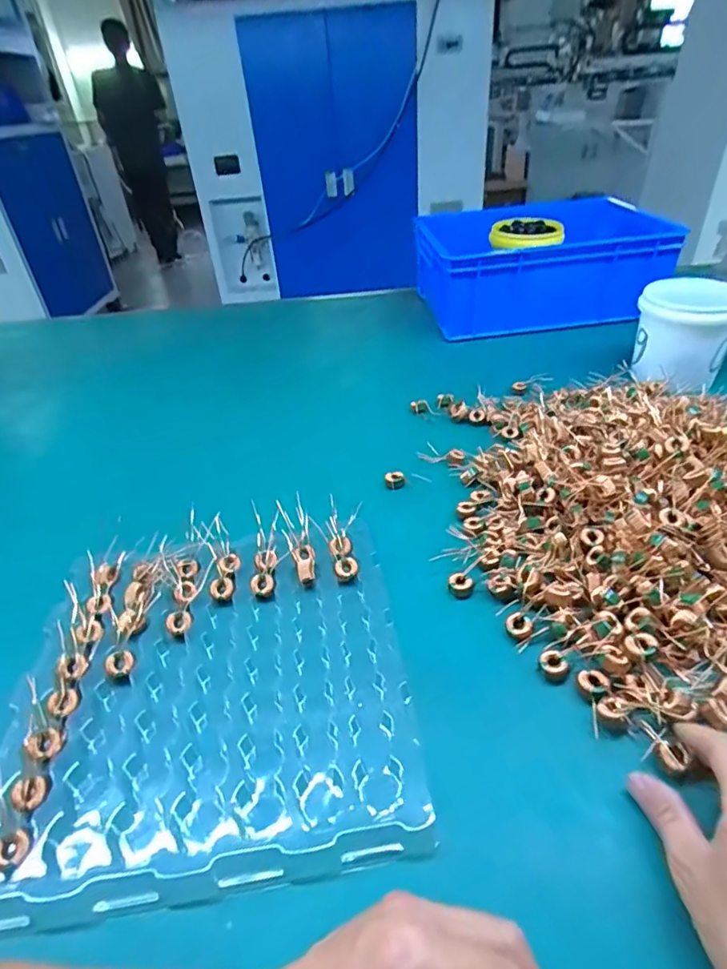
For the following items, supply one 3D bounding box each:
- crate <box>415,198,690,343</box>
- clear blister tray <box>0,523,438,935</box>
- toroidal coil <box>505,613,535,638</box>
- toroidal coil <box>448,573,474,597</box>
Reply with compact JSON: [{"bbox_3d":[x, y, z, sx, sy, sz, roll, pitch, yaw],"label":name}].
[{"bbox_3d":[0.313,-0.404,0.974,0.395,0.153,0.260,-6,38,-2],"label":"crate"},{"bbox_3d":[-0.116,0.144,0.401,0.284,0.024,0.278,-8,39,-4],"label":"clear blister tray"},{"bbox_3d":[0.126,0.113,0.420,0.022,0.007,0.020,-3,38,2],"label":"toroidal coil"},{"bbox_3d":[0.086,0.088,0.462,0.022,0.006,0.020,-3,38,2],"label":"toroidal coil"}]

